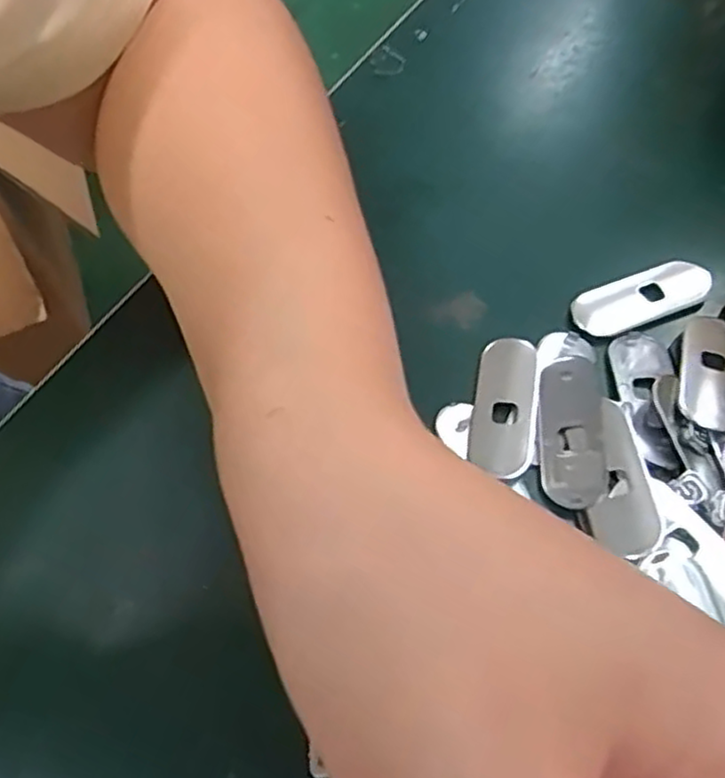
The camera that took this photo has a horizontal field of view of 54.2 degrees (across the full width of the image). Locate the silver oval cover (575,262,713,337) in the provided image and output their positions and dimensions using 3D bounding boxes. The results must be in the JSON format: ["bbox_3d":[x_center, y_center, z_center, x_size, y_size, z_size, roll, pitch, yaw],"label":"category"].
[{"bbox_3d":[0.096,-0.031,0.243,0.046,0.009,0.019,-17,61,-10],"label":"silver oval cover"}]

